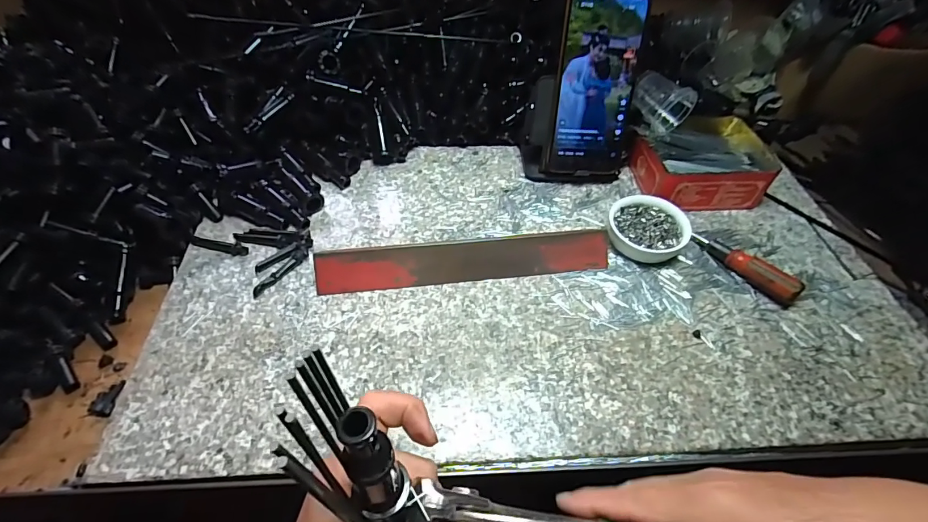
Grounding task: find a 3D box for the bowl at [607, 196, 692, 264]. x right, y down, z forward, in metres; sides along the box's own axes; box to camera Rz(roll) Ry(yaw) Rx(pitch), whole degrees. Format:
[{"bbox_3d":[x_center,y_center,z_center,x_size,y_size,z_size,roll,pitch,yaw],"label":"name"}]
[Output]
[{"bbox_3d":[0.172,-0.029,0.413,0.064,0.028,0.072,-34,59,-27],"label":"bowl"}]

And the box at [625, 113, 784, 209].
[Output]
[{"bbox_3d":[0.250,-0.109,0.469,0.126,0.046,0.110,-4,51,-6],"label":"box"}]

